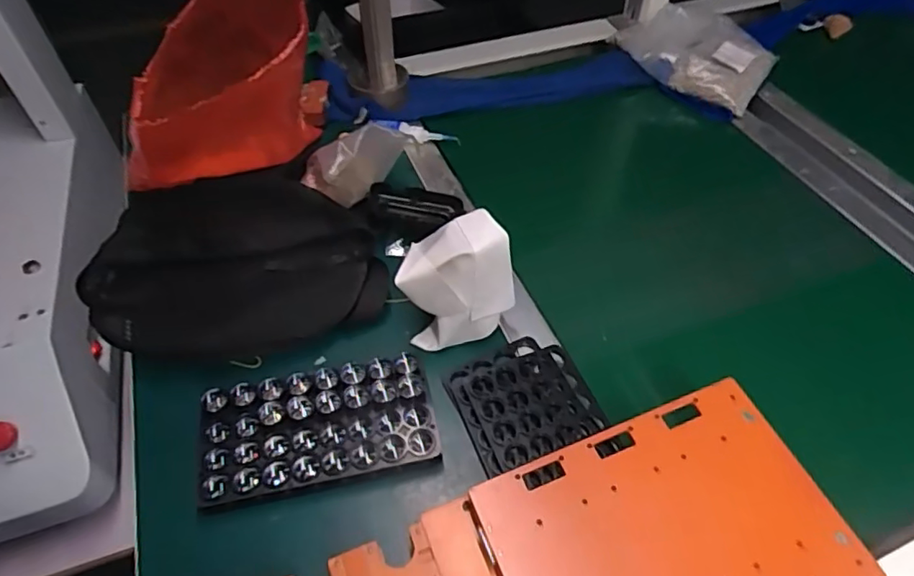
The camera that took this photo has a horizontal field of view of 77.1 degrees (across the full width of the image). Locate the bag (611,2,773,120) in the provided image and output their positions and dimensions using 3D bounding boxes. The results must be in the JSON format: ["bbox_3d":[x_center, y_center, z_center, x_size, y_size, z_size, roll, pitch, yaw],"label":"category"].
[{"bbox_3d":[0.362,-0.369,0.892,0.251,0.053,0.187,32,57,25],"label":"bag"}]

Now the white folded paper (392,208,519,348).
[{"bbox_3d":[-0.006,-0.006,0.533,0.095,0.111,0.078,-21,53,-17],"label":"white folded paper"}]

